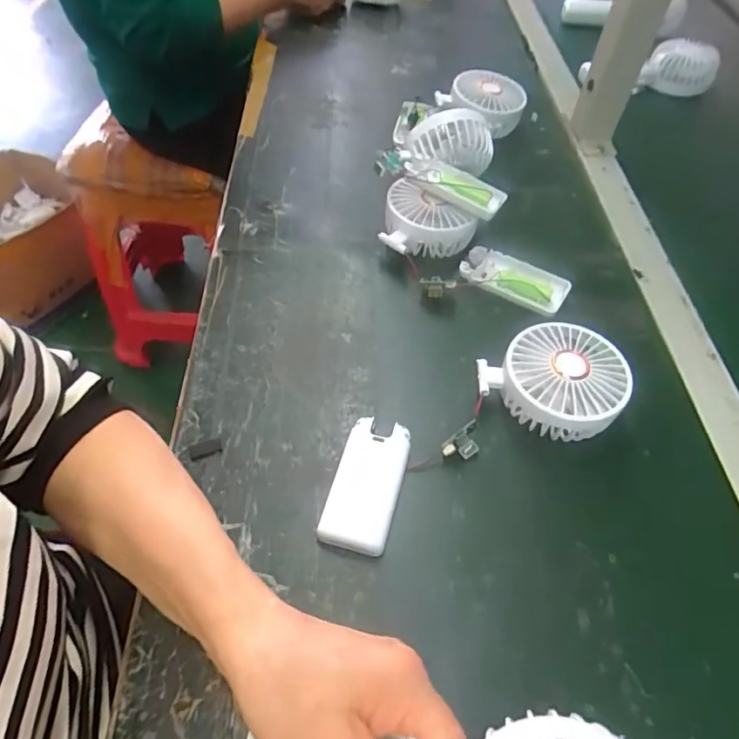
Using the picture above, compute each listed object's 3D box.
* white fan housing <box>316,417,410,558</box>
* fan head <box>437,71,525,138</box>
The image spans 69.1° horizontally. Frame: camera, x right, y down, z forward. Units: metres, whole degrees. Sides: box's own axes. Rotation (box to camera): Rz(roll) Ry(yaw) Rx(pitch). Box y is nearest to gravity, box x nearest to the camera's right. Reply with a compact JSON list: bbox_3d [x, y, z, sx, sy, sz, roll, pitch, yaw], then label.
[{"bbox_3d":[-0.001,0.075,0.361,0.044,0.017,0.086,14,53,8],"label":"white fan housing"},{"bbox_3d":[0.134,-0.313,0.635,0.083,0.041,0.088,-36,62,-26],"label":"fan head"}]

